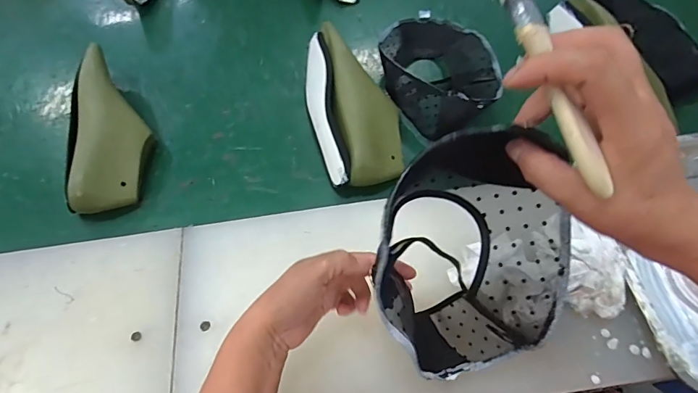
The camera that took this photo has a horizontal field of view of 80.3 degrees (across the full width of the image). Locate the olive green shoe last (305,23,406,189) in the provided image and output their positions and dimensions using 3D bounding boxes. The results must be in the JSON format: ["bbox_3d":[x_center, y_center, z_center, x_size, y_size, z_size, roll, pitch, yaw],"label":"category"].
[{"bbox_3d":[0.004,-0.135,0.623,0.125,0.082,0.289,-15,62,-5],"label":"olive green shoe last"}]

